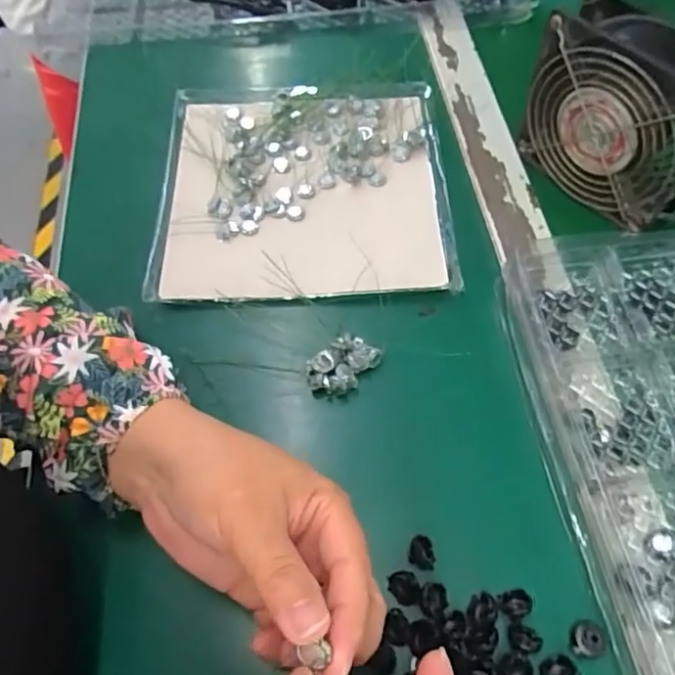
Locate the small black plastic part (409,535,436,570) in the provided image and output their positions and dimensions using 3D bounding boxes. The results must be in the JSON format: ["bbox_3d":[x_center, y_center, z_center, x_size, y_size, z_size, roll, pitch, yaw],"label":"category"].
[{"bbox_3d":[0.044,0.111,0.306,0.013,0.007,0.015,9,61,7],"label":"small black plastic part"}]

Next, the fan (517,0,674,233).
[{"bbox_3d":[0.186,-0.146,0.389,0.046,0.104,0.118,-34,65,-16],"label":"fan"}]

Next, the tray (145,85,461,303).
[{"bbox_3d":[-0.025,-0.113,0.428,0.200,0.016,0.201,-2,61,1],"label":"tray"}]

